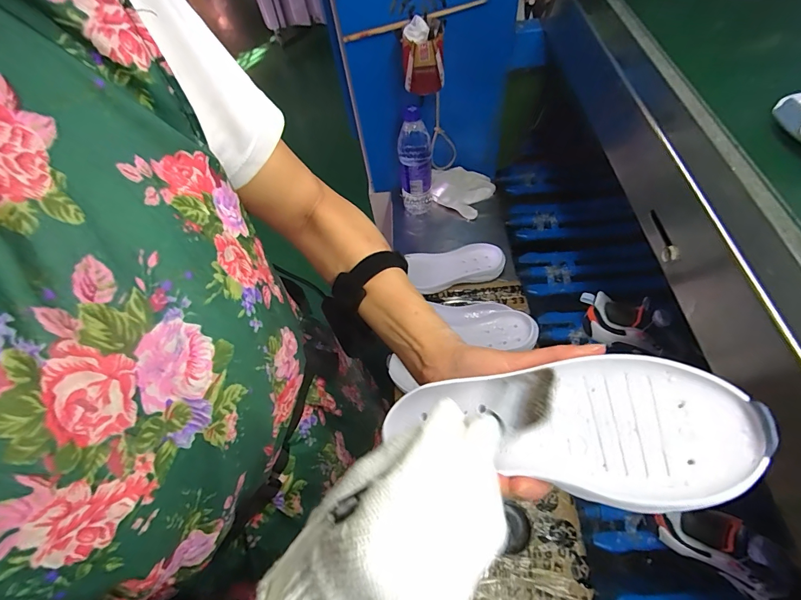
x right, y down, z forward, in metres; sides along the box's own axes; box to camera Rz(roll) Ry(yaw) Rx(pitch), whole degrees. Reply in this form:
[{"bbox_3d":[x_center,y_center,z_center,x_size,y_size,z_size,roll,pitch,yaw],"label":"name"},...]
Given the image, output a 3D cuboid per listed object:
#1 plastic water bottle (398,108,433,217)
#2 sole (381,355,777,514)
[{"bbox_3d":[0.028,-0.264,0.776,0.063,0.222,0.055,-1,56,3],"label":"plastic water bottle"},{"bbox_3d":[0.089,0.076,0.255,0.215,0.032,0.081,-2,53,29],"label":"sole"}]

